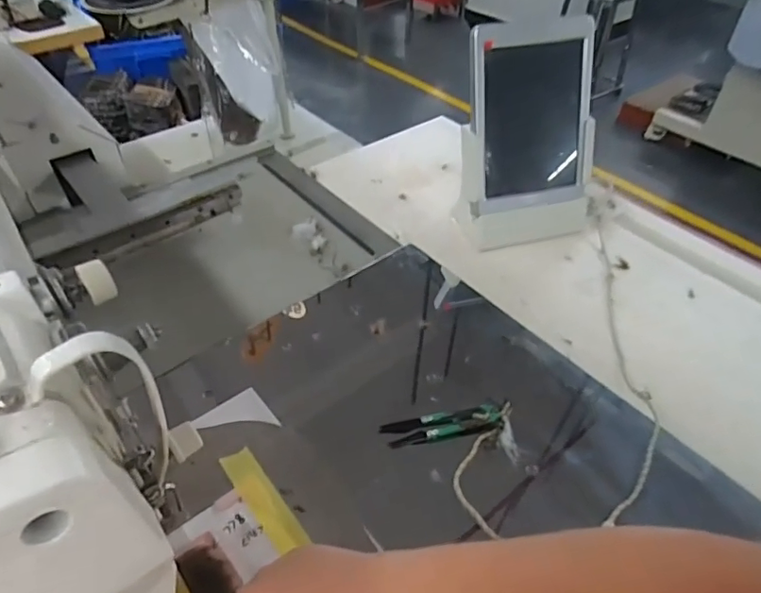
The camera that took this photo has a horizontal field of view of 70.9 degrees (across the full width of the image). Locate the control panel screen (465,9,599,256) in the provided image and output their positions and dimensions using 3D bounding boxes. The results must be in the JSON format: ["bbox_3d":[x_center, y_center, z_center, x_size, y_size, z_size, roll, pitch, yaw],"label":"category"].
[{"bbox_3d":[0.180,-0.189,0.645,0.164,0.218,0.122,-16,49,-15],"label":"control panel screen"}]

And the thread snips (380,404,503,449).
[{"bbox_3d":[0.055,0.114,0.470,0.105,0.005,0.024,-8,48,-6],"label":"thread snips"}]

